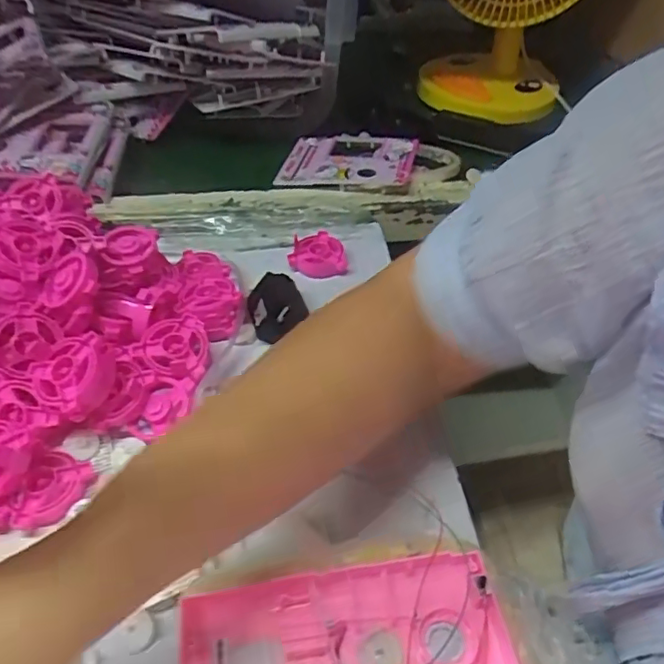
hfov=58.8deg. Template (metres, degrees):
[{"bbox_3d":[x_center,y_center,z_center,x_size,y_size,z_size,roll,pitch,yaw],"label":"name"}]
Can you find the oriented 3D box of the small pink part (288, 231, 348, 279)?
[{"bbox_3d":[-0.015,-0.075,0.570,0.052,0.022,0.051,-3,46,-6],"label":"small pink part"}]

